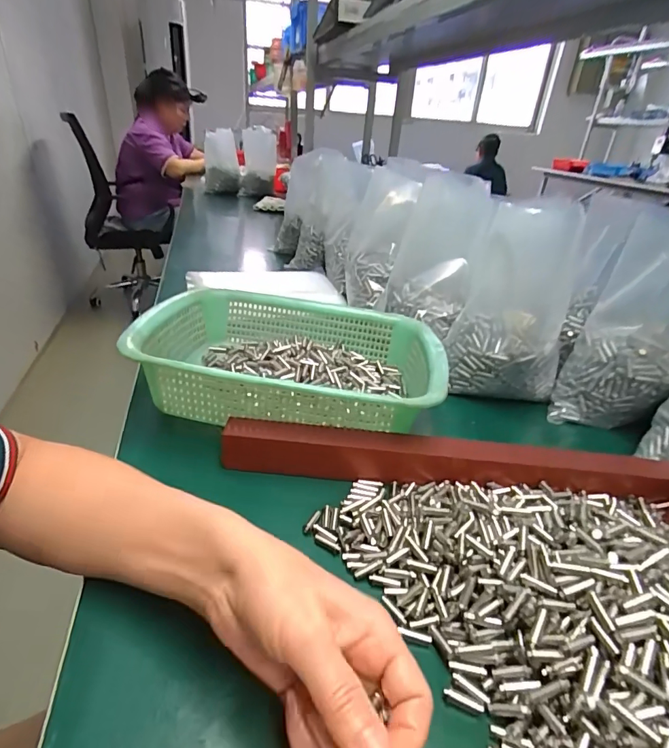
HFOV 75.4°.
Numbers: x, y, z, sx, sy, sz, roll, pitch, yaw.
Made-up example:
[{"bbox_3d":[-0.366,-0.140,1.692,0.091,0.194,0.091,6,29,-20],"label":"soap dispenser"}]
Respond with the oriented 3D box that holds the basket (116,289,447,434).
[{"bbox_3d":[-0.039,-0.017,0.467,0.296,0.089,0.226,6,30,3],"label":"basket"}]

